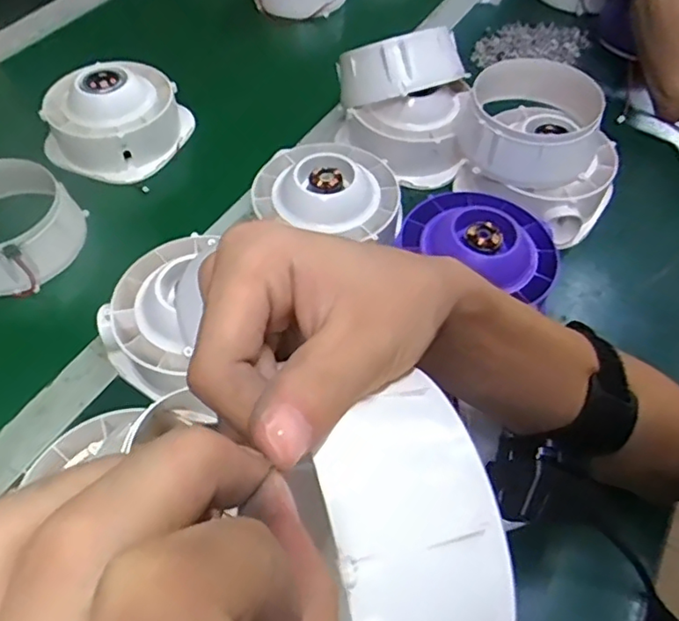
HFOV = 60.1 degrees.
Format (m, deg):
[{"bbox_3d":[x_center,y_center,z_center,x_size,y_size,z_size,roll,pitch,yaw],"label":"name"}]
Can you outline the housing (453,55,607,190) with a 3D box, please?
[{"bbox_3d":[0.175,-0.177,0.539,0.133,0.053,0.122,0,55,0],"label":"housing"}]

